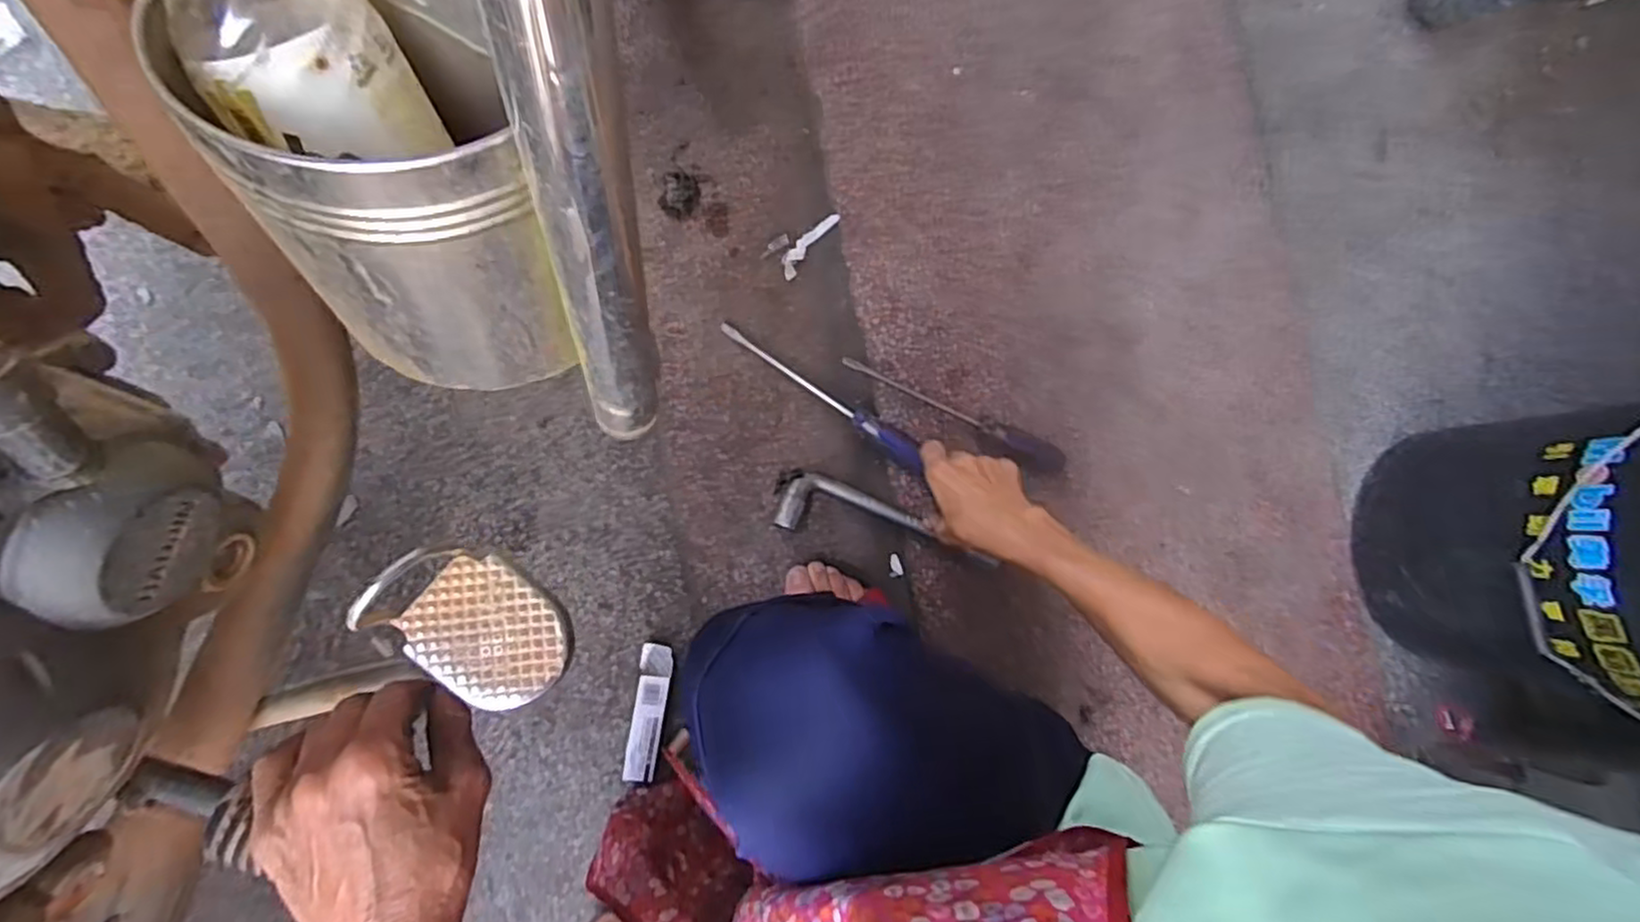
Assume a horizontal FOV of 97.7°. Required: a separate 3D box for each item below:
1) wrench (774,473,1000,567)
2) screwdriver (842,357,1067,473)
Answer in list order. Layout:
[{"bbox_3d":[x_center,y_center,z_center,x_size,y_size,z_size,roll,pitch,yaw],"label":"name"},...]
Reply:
[{"bbox_3d":[0.064,0.058,0.662,0.202,0.017,0.052,15,88,-2],"label":"wrench"},{"bbox_3d":[0.133,-0.040,0.689,0.244,0.031,0.025,23,82,-12],"label":"screwdriver"}]

